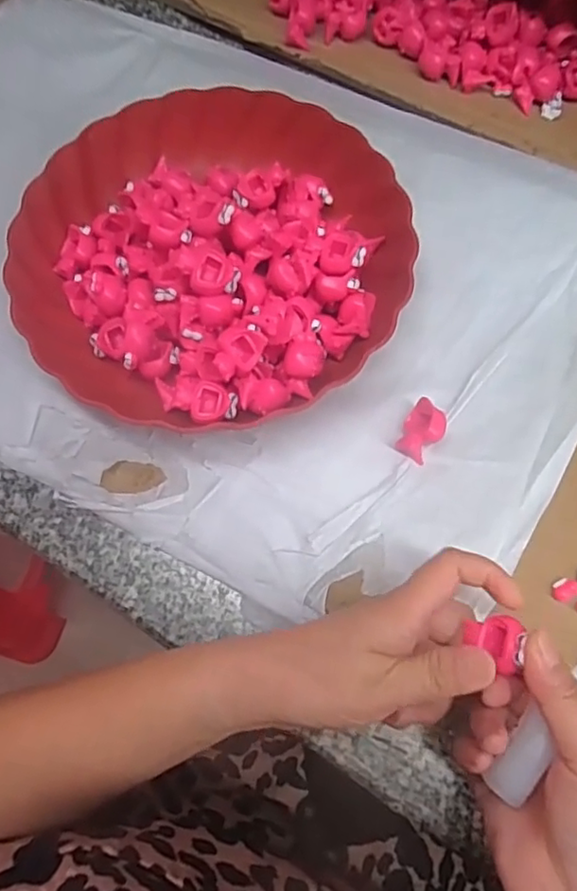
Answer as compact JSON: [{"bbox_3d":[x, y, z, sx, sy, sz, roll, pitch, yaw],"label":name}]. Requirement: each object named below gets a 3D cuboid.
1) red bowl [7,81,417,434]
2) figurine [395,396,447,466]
[{"bbox_3d":[-0.045,-0.129,0.383,0.244,0.059,0.226,0,71,0],"label":"red bowl"},{"bbox_3d":[0.079,-0.008,0.358,0.022,0.020,0.032,28,73,9],"label":"figurine"}]

